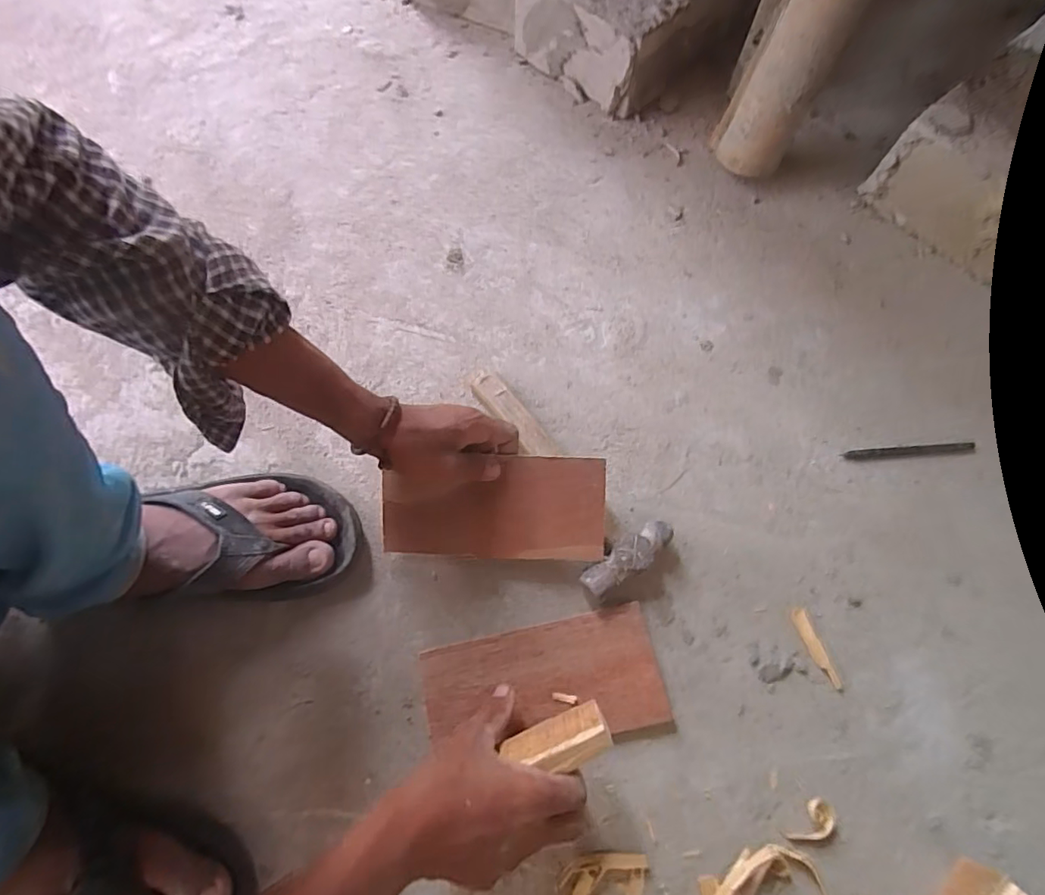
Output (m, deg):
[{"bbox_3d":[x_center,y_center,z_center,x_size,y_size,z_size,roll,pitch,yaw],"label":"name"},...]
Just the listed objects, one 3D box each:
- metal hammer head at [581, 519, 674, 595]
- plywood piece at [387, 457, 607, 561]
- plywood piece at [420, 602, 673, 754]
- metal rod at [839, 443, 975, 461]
[{"bbox_3d":[0.094,0.101,0.479,0.092,0.033,0.031,-32,72,-14],"label":"metal hammer head"},{"bbox_3d":[-0.027,0.056,0.470,0.197,0.011,0.092,0,96,2],"label":"plywood piece"},{"bbox_3d":[0.017,0.201,0.448,0.196,0.014,0.093,-11,69,-6],"label":"plywood piece"},{"bbox_3d":[0.395,0.004,0.538,0.137,0.004,0.012,-3,68,-3],"label":"metal rod"}]

